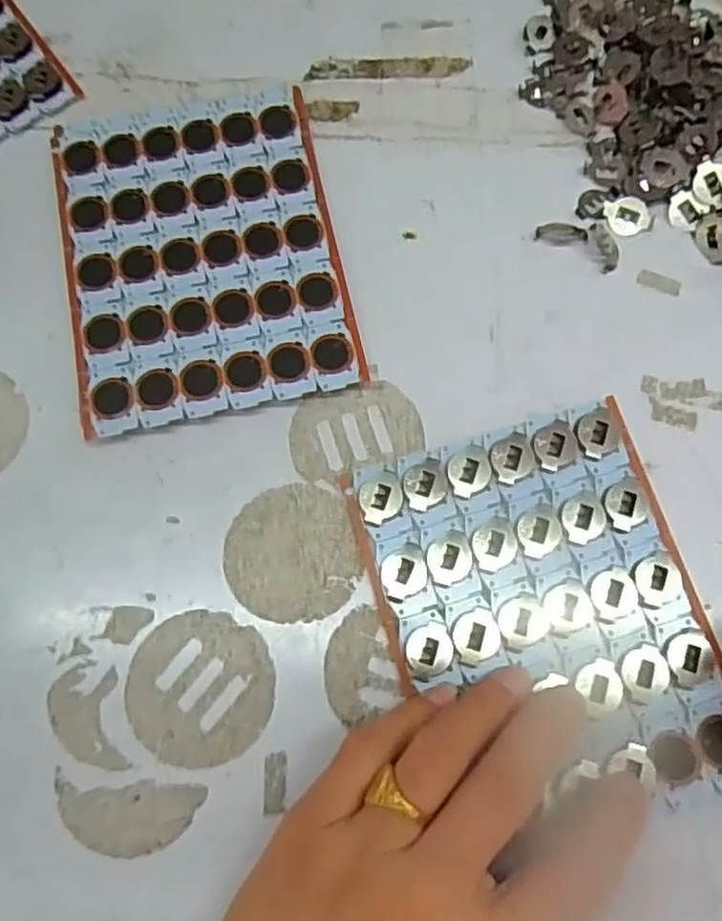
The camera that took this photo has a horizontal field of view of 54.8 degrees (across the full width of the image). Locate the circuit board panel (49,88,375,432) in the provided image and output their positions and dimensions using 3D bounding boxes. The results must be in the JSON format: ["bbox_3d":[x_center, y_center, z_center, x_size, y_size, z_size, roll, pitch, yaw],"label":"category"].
[{"bbox_3d":[-0.070,-0.094,0.308,0.116,0.010,0.157,-11,74,-3],"label":"circuit board panel"}]

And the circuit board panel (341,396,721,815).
[{"bbox_3d":[0.068,0.054,0.262,0.114,0.006,0.141,-16,74,-4],"label":"circuit board panel"}]

